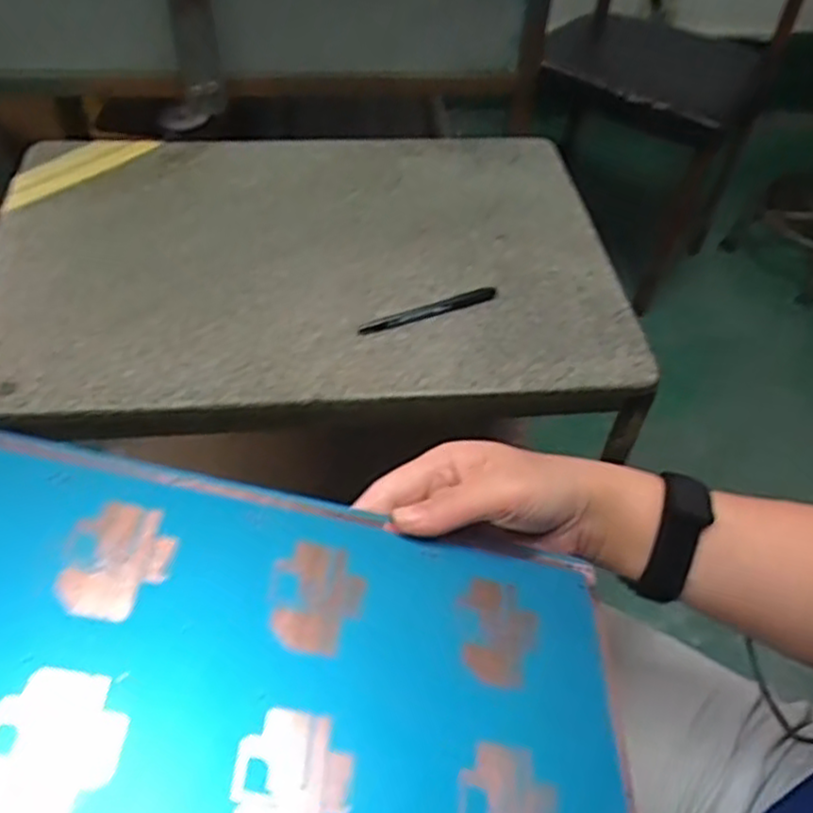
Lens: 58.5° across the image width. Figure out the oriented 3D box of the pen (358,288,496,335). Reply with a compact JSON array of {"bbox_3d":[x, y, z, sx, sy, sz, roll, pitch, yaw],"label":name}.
[{"bbox_3d":[0.022,-0.089,0.664,0.137,0.011,0.015,-18,52,-19],"label":"pen"}]

